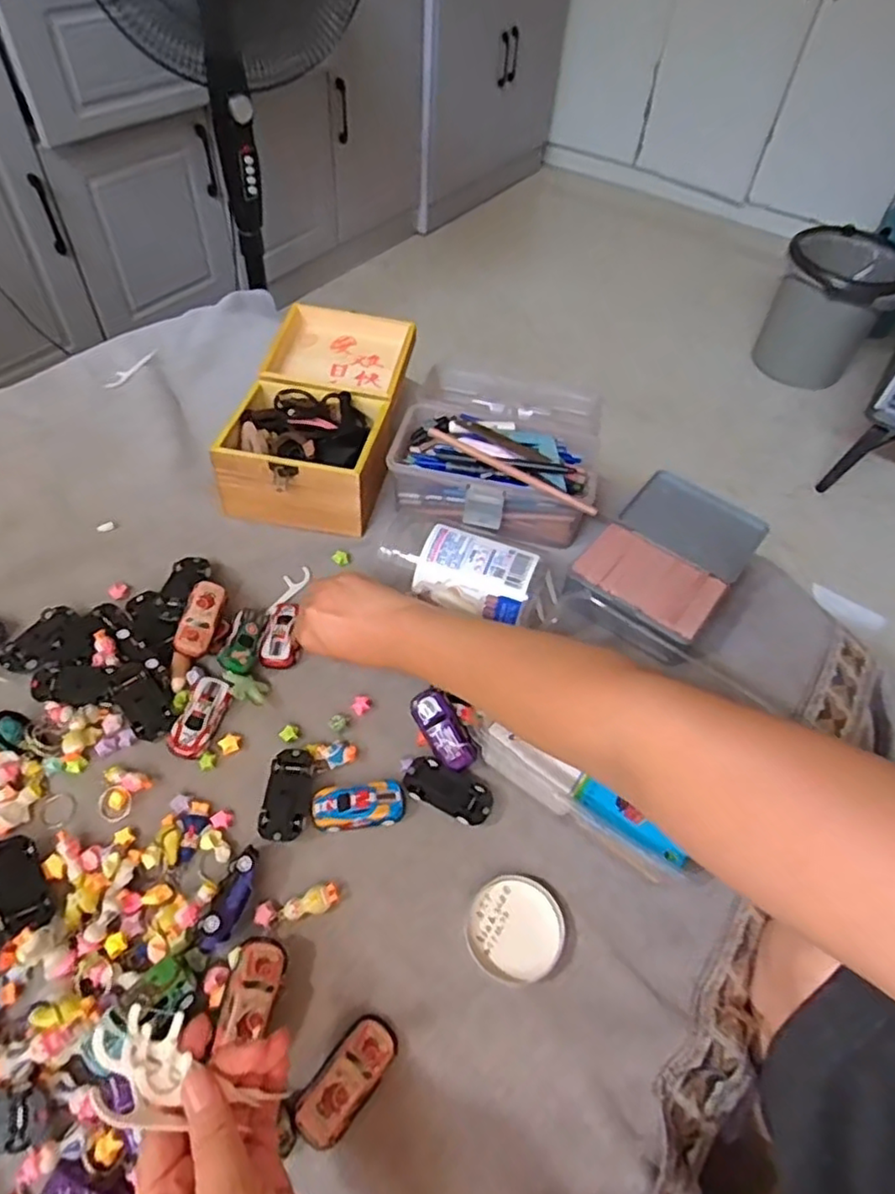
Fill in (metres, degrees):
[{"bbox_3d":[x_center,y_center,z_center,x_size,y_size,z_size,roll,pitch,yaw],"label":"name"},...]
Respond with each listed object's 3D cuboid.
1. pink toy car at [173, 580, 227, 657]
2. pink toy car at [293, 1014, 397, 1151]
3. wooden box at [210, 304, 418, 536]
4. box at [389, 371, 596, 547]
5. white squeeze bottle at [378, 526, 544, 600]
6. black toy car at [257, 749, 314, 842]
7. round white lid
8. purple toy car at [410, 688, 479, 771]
[{"bbox_3d":[-0.198,0.017,0.527,0.026,0.015,0.062,12,71,4],"label":"pink toy car"},{"bbox_3d":[-0.057,0.273,0.372,0.031,0.021,0.064,35,58,20],"label":"pink toy car"},{"bbox_3d":[-0.125,-0.193,0.687,0.152,0.080,0.268,11,53,4],"label":"wooden box"},{"bbox_3d":[0.058,-0.168,0.685,0.195,0.071,0.221,14,53,6],"label":"box"},{"bbox_3d":[0.010,-0.029,0.546,0.122,0.029,0.049,16,53,7],"label":"white squeeze bottle"},{"bbox_3d":[-0.114,0.142,0.471,0.031,0.016,0.066,8,53,1],"label":"black toy car"},{"bbox_3d":[0.045,0.219,0.433,0.063,0.006,0.062,2,53,-3],"label":"round white lid"},{"bbox_3d":[-0.002,0.099,0.492,0.028,0.020,0.064,-31,81,-24],"label":"purple toy car"}]

